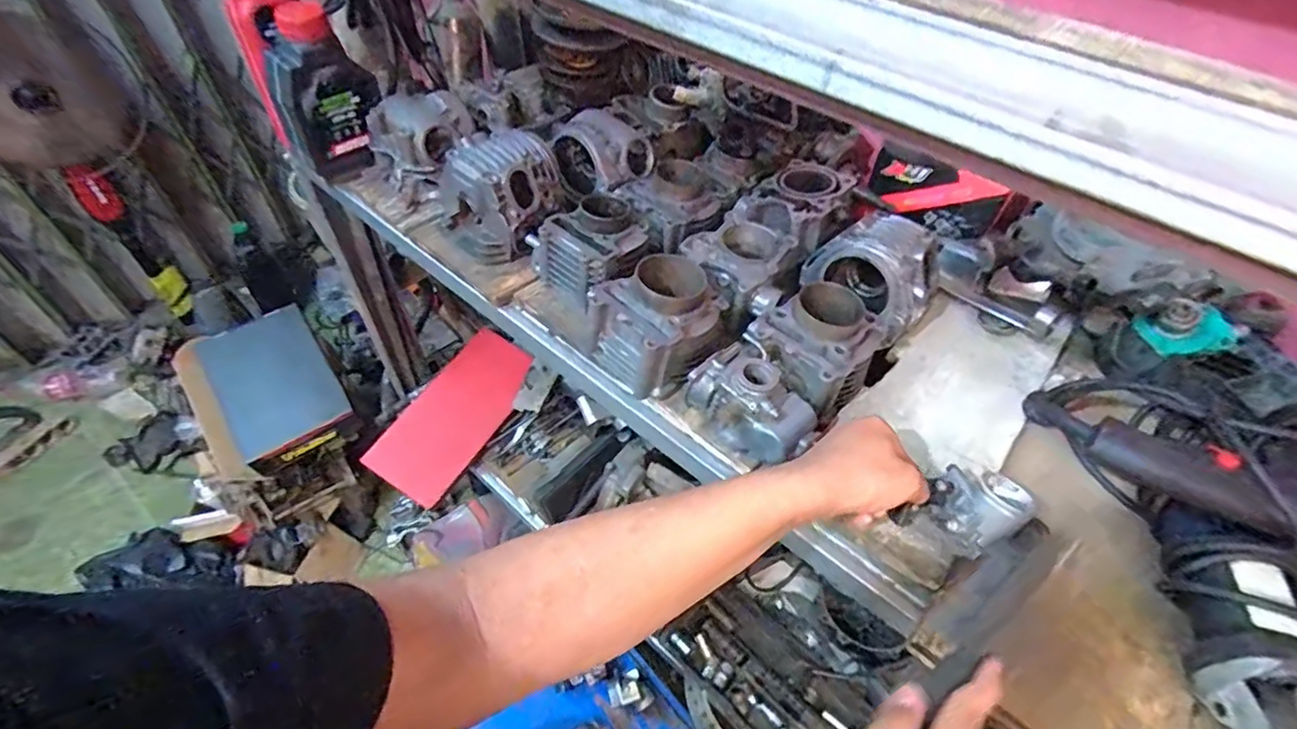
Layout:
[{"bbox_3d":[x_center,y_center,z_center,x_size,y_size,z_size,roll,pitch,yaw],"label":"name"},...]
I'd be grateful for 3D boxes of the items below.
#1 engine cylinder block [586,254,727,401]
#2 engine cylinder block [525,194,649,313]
[{"bbox_3d":[0.012,-0.043,0.595,0.126,0.085,0.098,-32,58,-27],"label":"engine cylinder block"},{"bbox_3d":[-0.062,-0.131,0.662,0.105,0.072,0.104,37,57,25],"label":"engine cylinder block"}]

